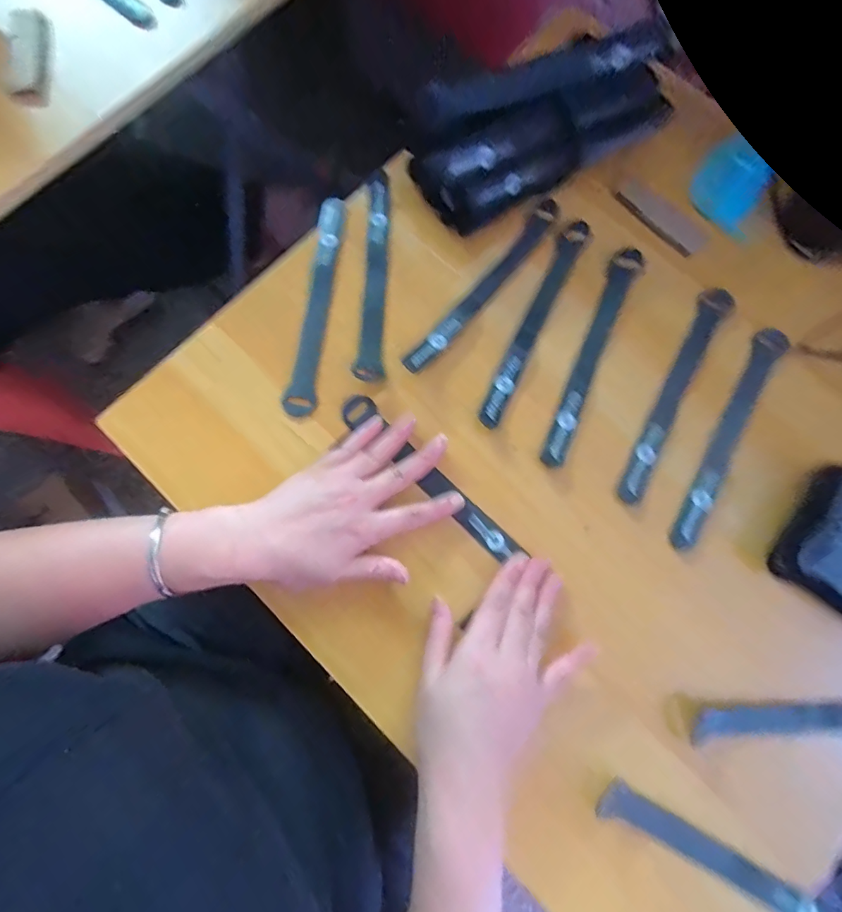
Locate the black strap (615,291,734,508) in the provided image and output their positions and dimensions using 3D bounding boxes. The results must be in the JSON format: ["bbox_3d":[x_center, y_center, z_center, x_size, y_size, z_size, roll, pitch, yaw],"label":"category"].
[{"bbox_3d":[0.204,-0.053,0.360,0.024,0.011,0.203,31,80,7],"label":"black strap"}]

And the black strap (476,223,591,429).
[{"bbox_3d":[0.094,-0.111,0.369,0.021,0.008,0.194,27,80,6],"label":"black strap"}]

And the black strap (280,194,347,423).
[{"bbox_3d":[-0.085,-0.128,0.371,0.021,0.008,0.196,6,78,2],"label":"black strap"}]

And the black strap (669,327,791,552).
[{"bbox_3d":[0.244,-0.019,0.356,0.023,0.007,0.205,32,80,7],"label":"black strap"}]

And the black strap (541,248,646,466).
[{"bbox_3d":[0.138,-0.083,0.366,0.022,0.005,0.198,24,79,6],"label":"black strap"}]

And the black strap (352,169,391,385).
[{"bbox_3d":[-0.039,-0.153,0.374,0.023,0.007,0.192,0,78,1],"label":"black strap"}]

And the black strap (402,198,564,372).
[{"bbox_3d":[0.052,-0.140,0.371,0.017,0.010,0.193,38,81,8],"label":"black strap"}]

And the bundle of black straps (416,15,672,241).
[{"bbox_3d":[0.098,-0.272,0.372,0.224,0.071,0.084,-31,79,-5],"label":"bundle of black straps"}]

